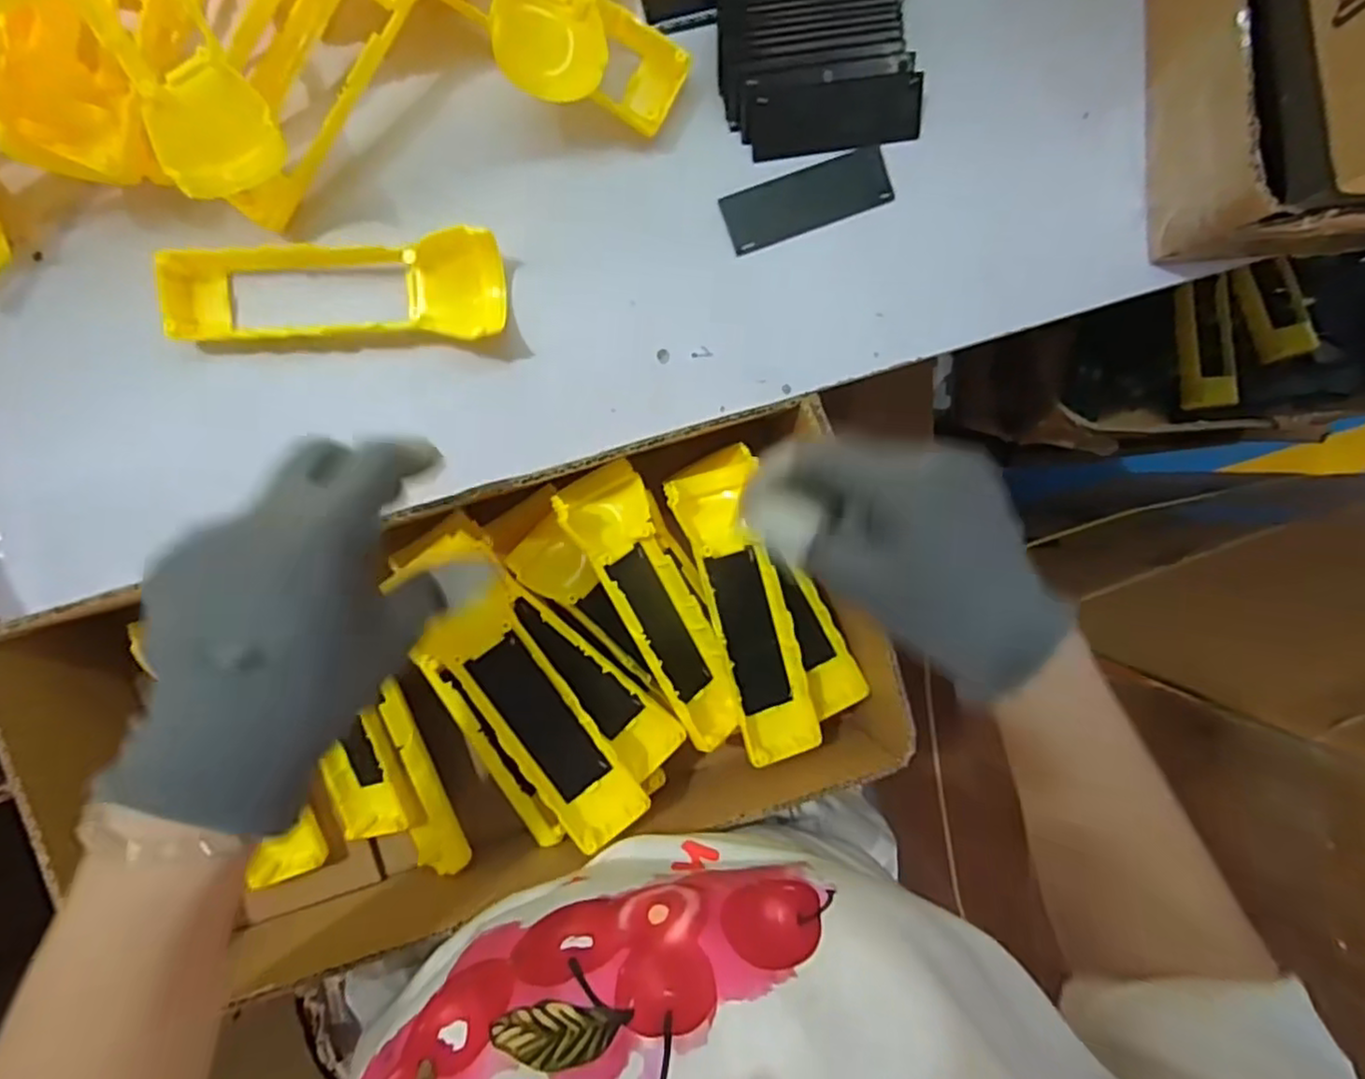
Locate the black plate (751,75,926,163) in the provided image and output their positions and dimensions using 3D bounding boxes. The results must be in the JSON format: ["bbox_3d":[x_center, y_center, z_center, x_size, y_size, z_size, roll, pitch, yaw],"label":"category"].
[{"bbox_3d":[0.081,-0.221,0.359,0.090,0.004,0.031,-8,121,-2],"label":"black plate"}]

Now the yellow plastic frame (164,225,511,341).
[{"bbox_3d":[-0.172,-0.125,0.344,0.160,0.026,0.049,-2,95,-5],"label":"yellow plastic frame"}]

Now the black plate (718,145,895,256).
[{"bbox_3d":[0.067,-0.182,0.367,0.091,0.004,0.030,-21,96,-3],"label":"black plate"}]

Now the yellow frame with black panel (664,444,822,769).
[{"bbox_3d":[0.035,0.038,0.382,0.044,0.021,0.169,-17,93,-3],"label":"yellow frame with black panel"}]

